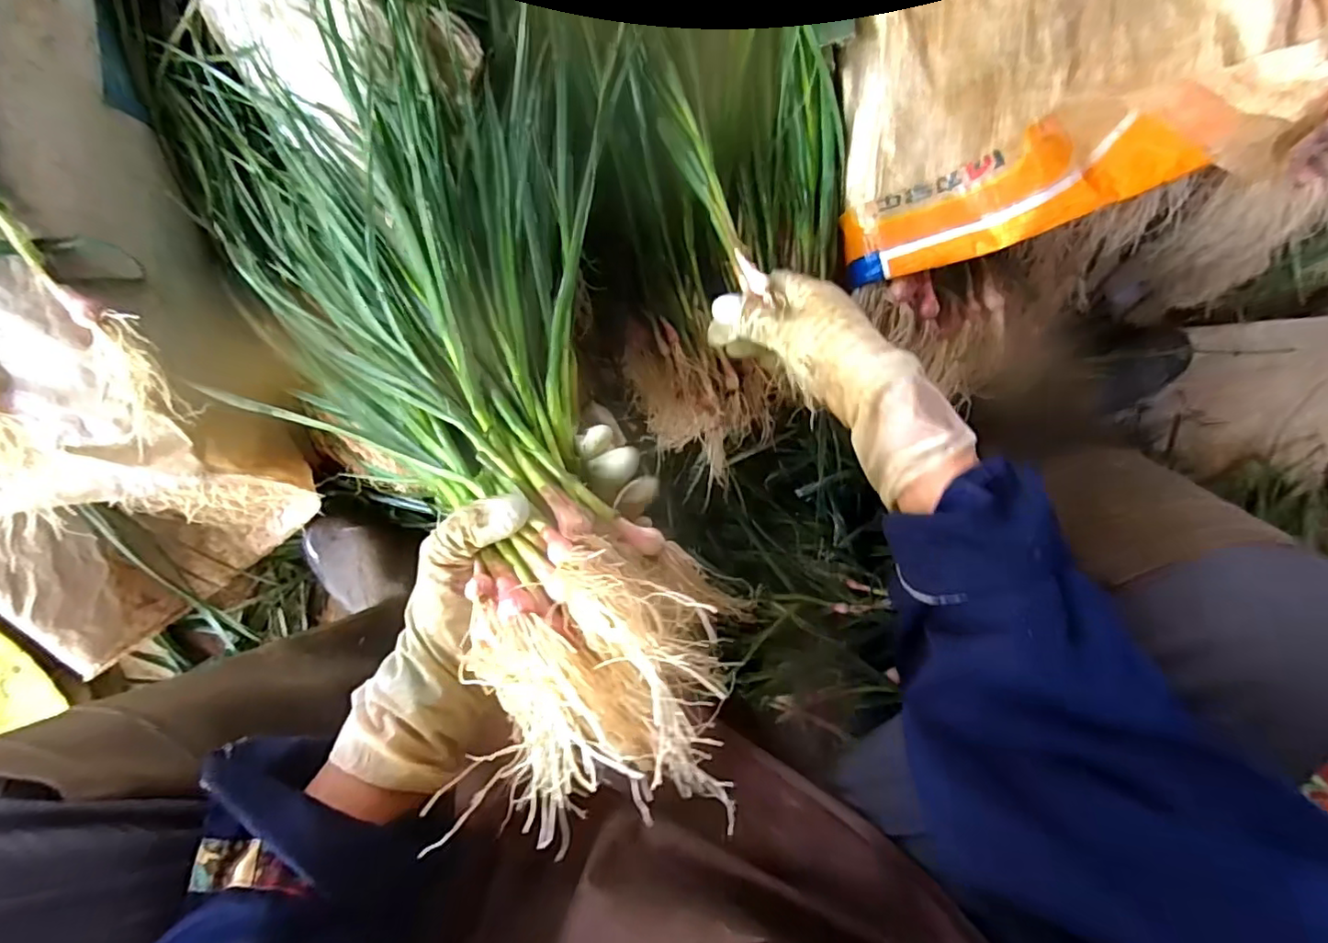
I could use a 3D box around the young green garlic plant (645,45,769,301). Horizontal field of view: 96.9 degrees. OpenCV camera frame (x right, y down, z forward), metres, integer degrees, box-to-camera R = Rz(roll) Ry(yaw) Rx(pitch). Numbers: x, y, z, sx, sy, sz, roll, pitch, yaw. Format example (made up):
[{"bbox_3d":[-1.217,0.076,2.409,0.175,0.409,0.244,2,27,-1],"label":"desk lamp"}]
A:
[{"bbox_3d":[0.026,-0.214,0.419,0.031,0.016,0.206,-18,76,-8],"label":"young green garlic plant"}]

